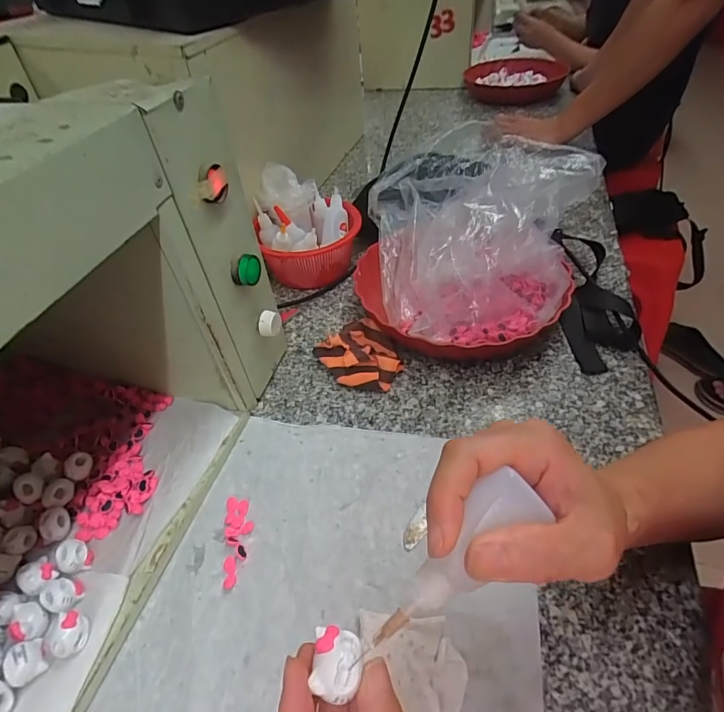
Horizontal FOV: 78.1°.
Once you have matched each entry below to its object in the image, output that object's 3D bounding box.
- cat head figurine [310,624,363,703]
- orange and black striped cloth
[{"bbox_3d":[-0.011,0.128,0.187,0.021,0.009,0.024,3,45,9],"label":"cat head figurine"},{"bbox_3d":[-0.002,-0.003,0.497,0.081,0.025,0.106,-25,48,-19],"label":"orange and black striped cloth"}]

